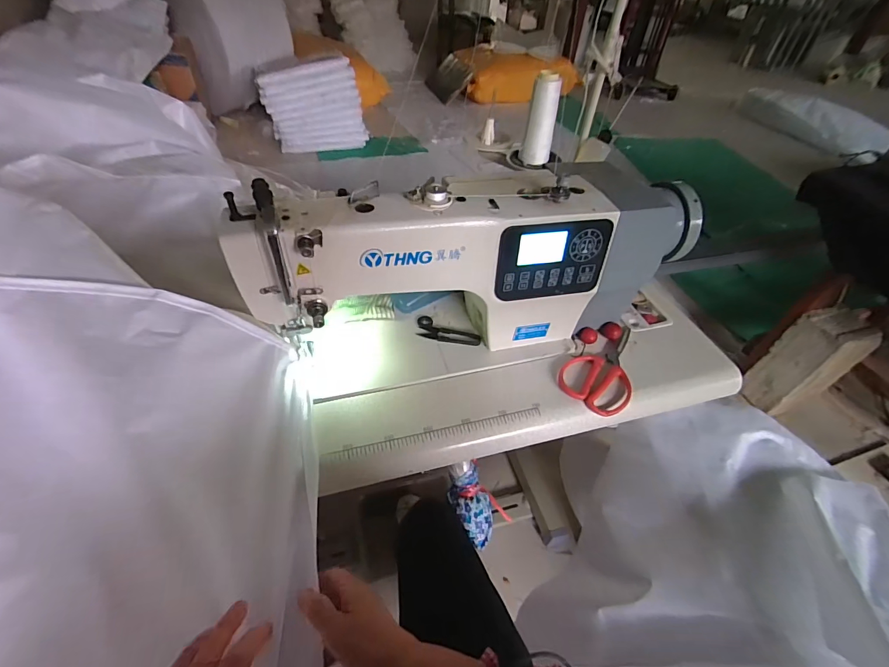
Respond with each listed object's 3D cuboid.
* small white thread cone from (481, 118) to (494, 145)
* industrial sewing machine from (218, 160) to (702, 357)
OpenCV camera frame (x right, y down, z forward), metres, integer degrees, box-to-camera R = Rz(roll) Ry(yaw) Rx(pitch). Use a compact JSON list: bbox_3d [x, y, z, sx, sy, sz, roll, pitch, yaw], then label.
[{"bbox_3d":[0.102,-0.467,0.937,0.027,0.052,0.025,14,47,8],"label":"small white thread cone"},{"bbox_3d":[0.051,-0.089,0.571,0.601,0.240,0.136,-8,47,-12],"label":"industrial sewing machine"}]

